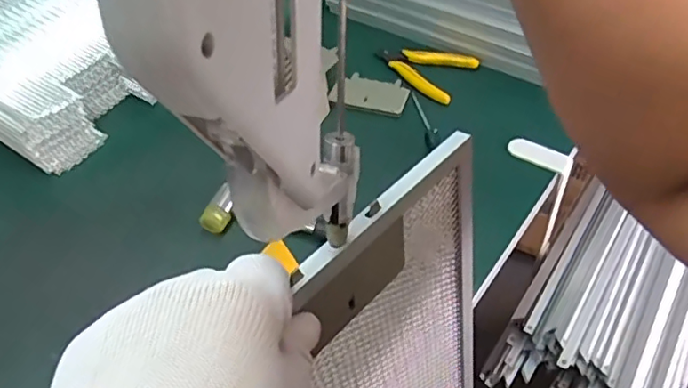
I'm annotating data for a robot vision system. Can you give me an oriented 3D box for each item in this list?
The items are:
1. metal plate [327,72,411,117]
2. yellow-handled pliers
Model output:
[{"bbox_3d":[0.030,-0.116,0.656,0.090,0.007,0.059,14,51,16],"label":"metal plate"},{"bbox_3d":[0.087,-0.155,0.671,0.122,0.017,0.062,30,57,27],"label":"yellow-handled pliers"}]

